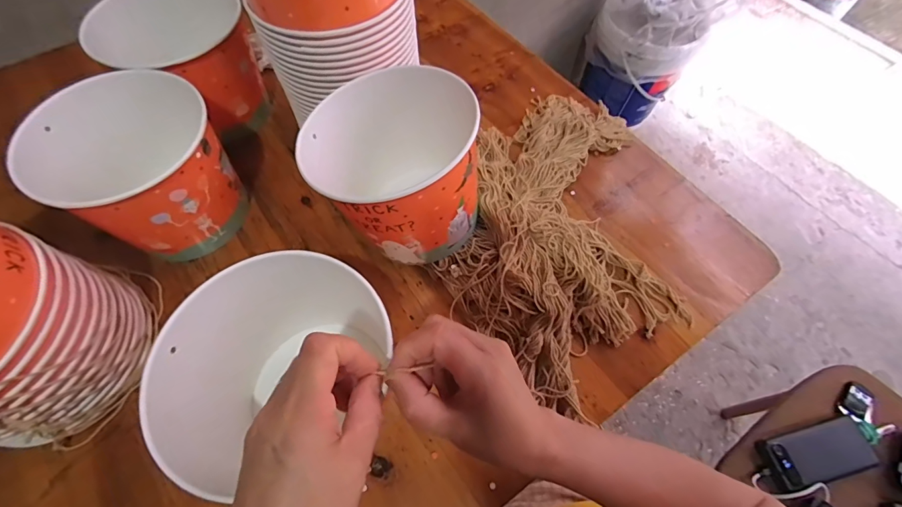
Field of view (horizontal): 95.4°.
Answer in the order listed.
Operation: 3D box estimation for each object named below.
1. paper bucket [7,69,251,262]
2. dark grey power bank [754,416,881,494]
[{"bbox_3d":[-0.320,-0.072,0.431,0.160,0.137,0.133,25,65,13],"label":"paper bucket"},{"bbox_3d":[0.550,0.303,0.620,0.157,0.030,0.070,-12,63,-7],"label":"dark grey power bank"}]

